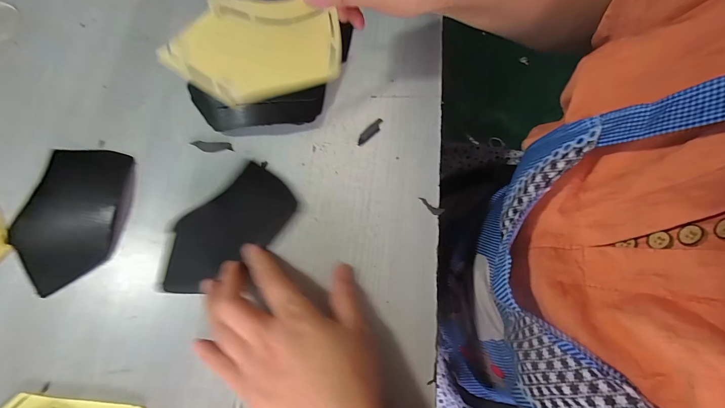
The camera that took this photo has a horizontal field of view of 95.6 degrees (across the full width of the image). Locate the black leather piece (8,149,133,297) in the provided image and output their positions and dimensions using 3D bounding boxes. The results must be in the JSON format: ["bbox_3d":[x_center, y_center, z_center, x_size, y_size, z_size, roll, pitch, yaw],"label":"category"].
[{"bbox_3d":[-0.269,0.010,0.302,0.079,0.004,0.130,4,71,-7],"label":"black leather piece"}]

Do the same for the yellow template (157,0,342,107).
[{"bbox_3d":[-0.080,-0.124,0.265,0.137,0.074,0.011,-22,46,-22],"label":"yellow template"}]

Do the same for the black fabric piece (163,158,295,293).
[{"bbox_3d":[-0.122,0.022,0.295,0.062,0.020,0.129,42,72,12],"label":"black fabric piece"}]

